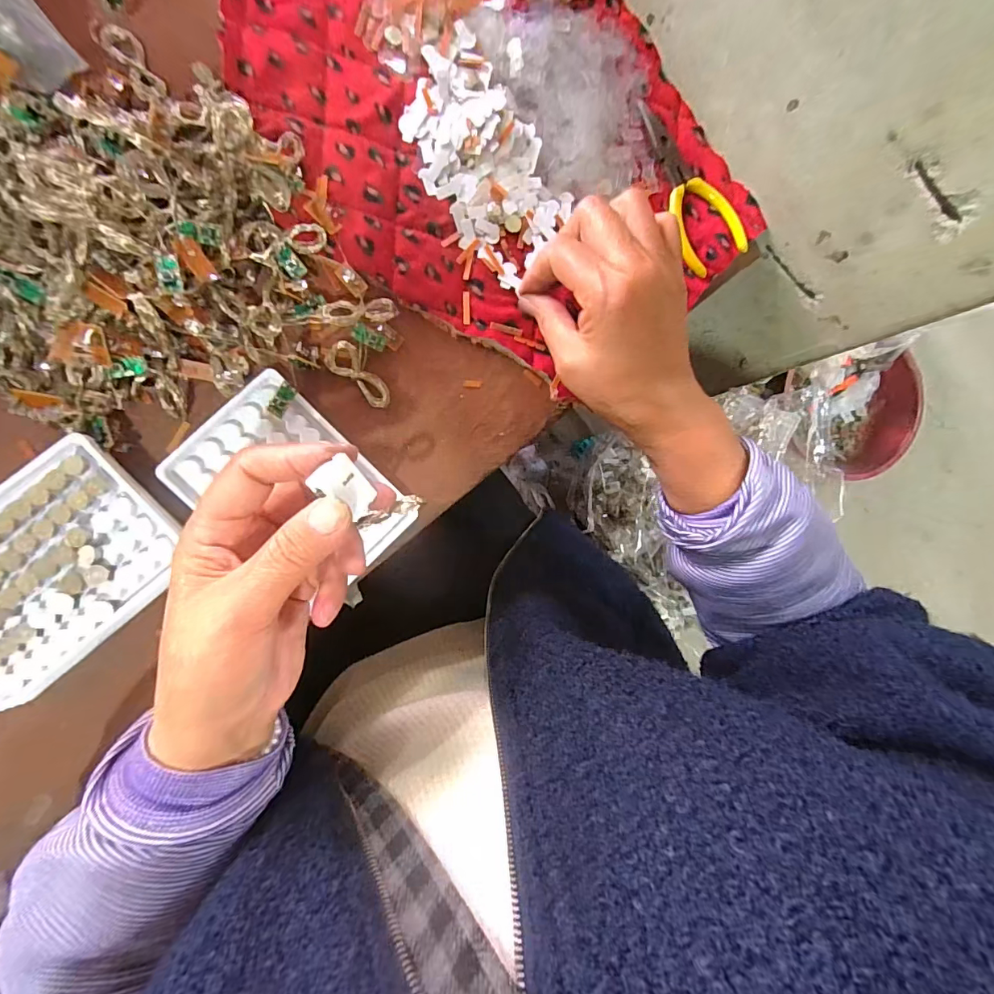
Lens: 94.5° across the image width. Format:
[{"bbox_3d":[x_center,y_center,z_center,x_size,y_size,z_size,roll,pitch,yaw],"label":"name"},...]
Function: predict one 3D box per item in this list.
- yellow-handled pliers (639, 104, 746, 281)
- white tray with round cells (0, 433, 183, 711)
[{"bbox_3d":[0.135,-0.223,0.327,0.045,0.005,0.122,-29,95,-9],"label":"yellow-handled pliers"},{"bbox_3d":[-0.255,0.042,0.264,0.132,0.023,0.098,-40,96,-6],"label":"white tray with round cells"}]

